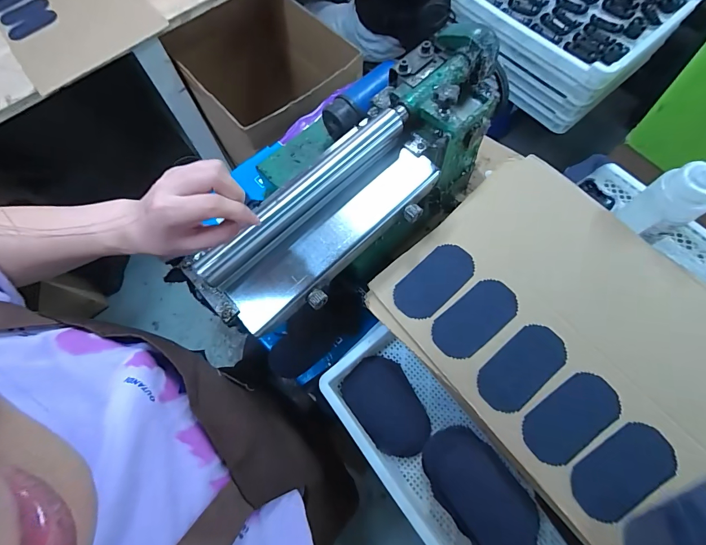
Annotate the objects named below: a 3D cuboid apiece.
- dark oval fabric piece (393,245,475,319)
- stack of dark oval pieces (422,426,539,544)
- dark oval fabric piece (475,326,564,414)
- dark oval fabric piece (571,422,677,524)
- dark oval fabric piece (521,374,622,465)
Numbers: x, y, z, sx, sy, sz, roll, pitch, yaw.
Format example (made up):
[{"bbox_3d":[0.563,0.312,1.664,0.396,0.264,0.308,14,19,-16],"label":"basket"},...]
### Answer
[{"bbox_3d":[0.120,0.014,0.523,0.132,0.010,0.068,-42,72,-13],"label":"dark oval fabric piece"},{"bbox_3d":[0.167,0.291,0.474,0.103,0.050,0.159,-37,71,-11],"label":"stack of dark oval pieces"},{"bbox_3d":[0.224,0.126,0.467,0.130,0.004,0.067,-38,74,-12],"label":"dark oval fabric piece"},{"bbox_3d":[0.319,0.232,0.412,0.132,0.012,0.065,-31,68,-9],"label":"dark oval fabric piece"},{"bbox_3d":[0.275,0.184,0.442,0.130,0.005,0.067,-34,69,-9],"label":"dark oval fabric piece"}]

